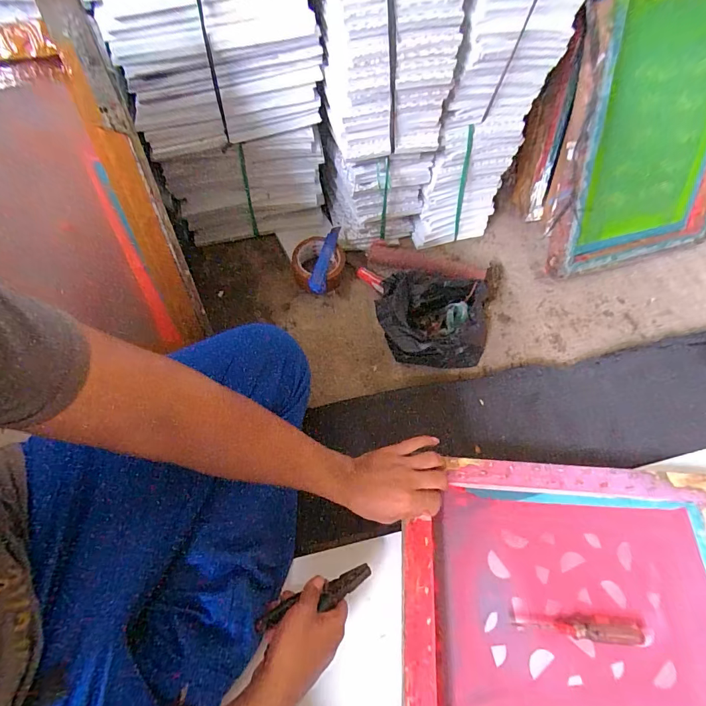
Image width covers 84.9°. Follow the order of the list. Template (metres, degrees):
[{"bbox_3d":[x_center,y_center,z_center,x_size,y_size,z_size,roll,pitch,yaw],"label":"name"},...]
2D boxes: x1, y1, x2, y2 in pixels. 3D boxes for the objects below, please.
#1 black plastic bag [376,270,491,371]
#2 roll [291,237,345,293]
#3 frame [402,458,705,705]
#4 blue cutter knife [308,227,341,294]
[{"bbox_3d":[0.143,-0.054,0.673,0.202,0.104,0.140,-3,61,-1],"label":"black plastic bag"},{"bbox_3d":[-0.068,-0.170,0.762,0.101,0.068,0.089,3,61,2],"label":"roll"},{"bbox_3d":[0.292,0.335,0.492,0.455,0.050,0.364,2,61,1],"label":"frame"},{"bbox_3d":[-0.055,-0.184,0.766,0.033,0.024,0.133,21,100,12],"label":"blue cutter knife"}]

